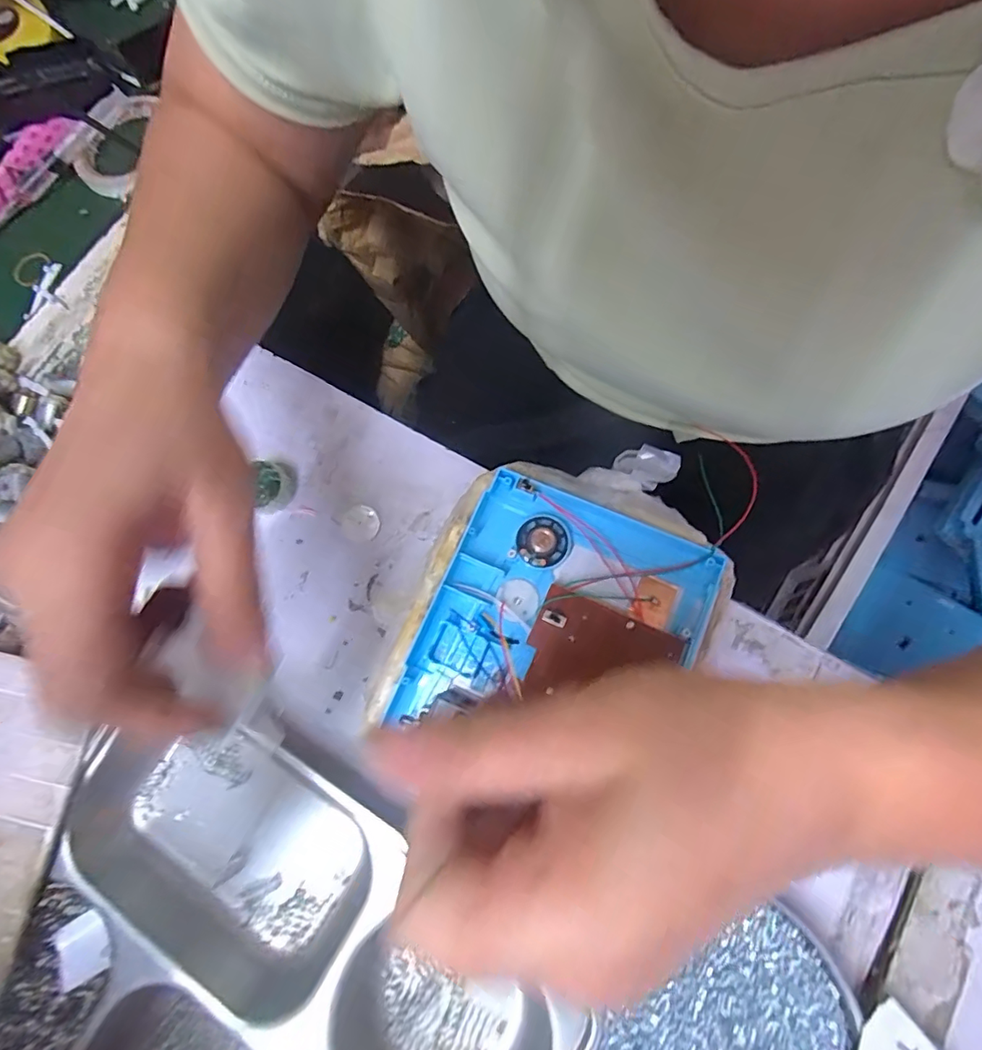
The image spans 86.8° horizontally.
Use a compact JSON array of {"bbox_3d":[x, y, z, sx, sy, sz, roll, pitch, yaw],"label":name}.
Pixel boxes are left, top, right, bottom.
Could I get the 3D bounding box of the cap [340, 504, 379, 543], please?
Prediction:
[{"bbox_3d":[-0.084,-0.001,0.335,0.023,0.006,0.023,-1,74,4],"label":"cap"}]

